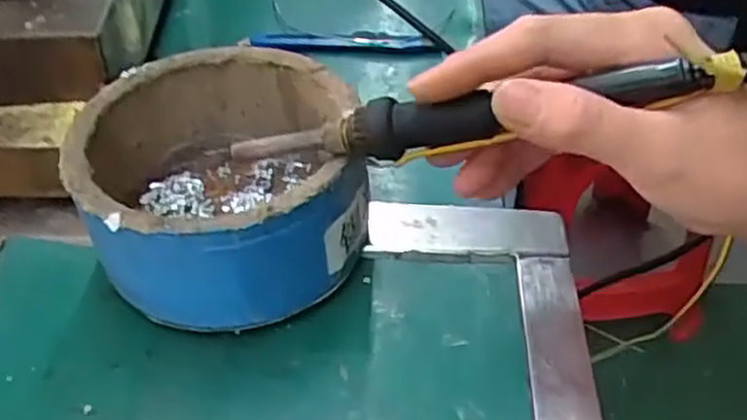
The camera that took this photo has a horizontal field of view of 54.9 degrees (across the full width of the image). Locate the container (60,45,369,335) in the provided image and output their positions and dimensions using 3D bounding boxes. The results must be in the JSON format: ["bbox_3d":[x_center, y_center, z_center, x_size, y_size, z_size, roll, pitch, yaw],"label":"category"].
[{"bbox_3d":[-0.064,-0.009,0.317,0.111,0.073,0.117,-7,41,-6],"label":"container"}]

